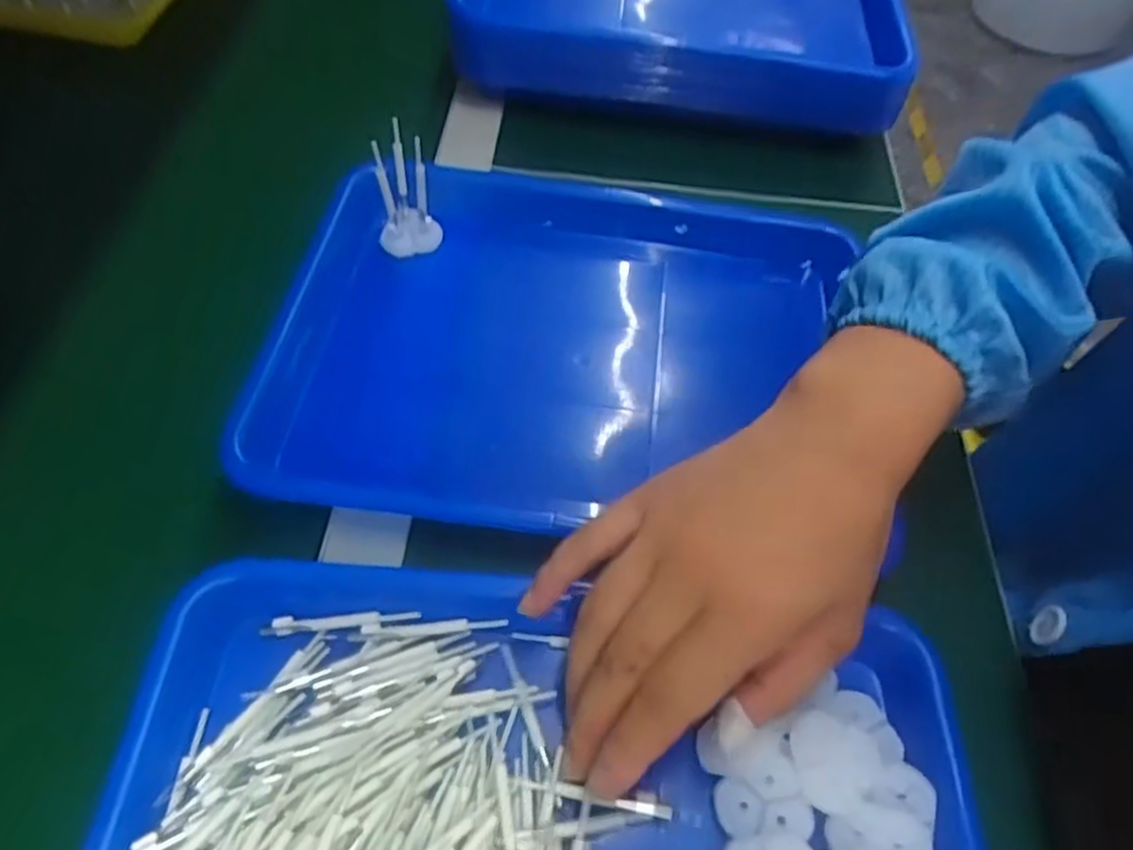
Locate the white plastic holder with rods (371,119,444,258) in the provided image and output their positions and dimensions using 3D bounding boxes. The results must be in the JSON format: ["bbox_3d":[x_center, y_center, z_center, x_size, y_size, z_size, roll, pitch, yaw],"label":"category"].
[{"bbox_3d":[-0.098,-0.140,0.455,0.035,0.074,0.028,-9,57,-11],"label":"white plastic holder with rods"}]

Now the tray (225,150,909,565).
[{"bbox_3d":[0.001,-0.044,0.429,0.315,0.052,0.243,5,53,3],"label":"tray"}]

